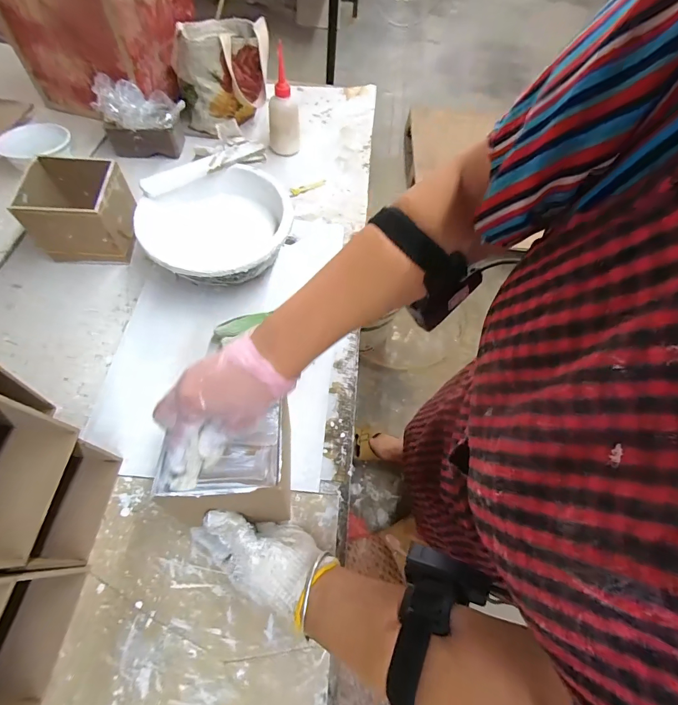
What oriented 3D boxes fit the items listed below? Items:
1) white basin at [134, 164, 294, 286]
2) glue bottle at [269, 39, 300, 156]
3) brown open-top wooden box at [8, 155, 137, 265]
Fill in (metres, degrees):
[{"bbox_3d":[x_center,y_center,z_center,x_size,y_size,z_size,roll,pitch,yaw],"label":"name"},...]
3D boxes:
[{"bbox_3d":[-0.173,-0.175,0.561,0.222,0.089,0.193,-32,69,-19],"label":"white basin"},{"bbox_3d":[-0.109,-0.475,0.701,0.059,0.166,0.066,-2,62,-5],"label":"glue bottle"},{"bbox_3d":[-0.387,-0.214,0.553,0.119,0.103,0.114,0,62,-4],"label":"brown open-top wooden box"}]

